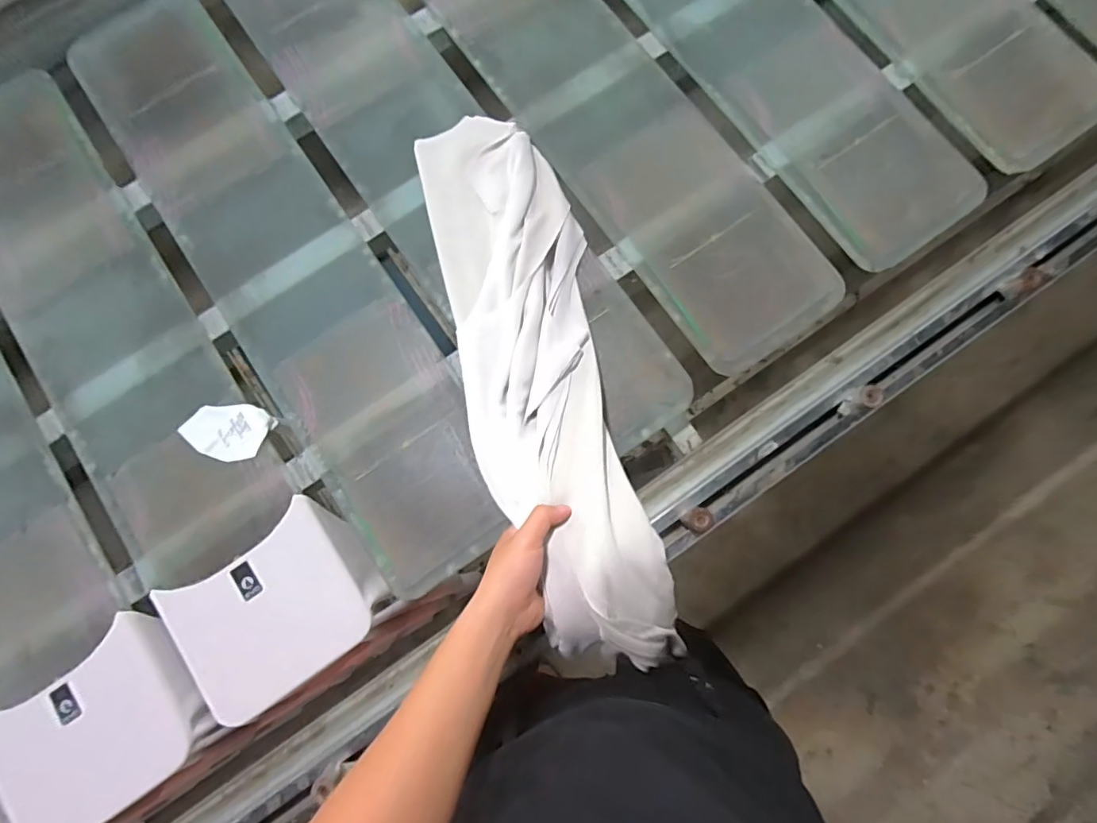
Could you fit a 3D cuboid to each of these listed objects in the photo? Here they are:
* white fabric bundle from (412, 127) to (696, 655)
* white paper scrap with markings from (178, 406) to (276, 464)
[{"bbox_3d":[-0.014,-0.054,0.605,0.171,0.083,0.650,-16,73,-2],"label":"white fabric bundle"},{"bbox_3d":[-0.386,0.023,0.630,0.101,0.009,0.067,11,79,4],"label":"white paper scrap with markings"}]

